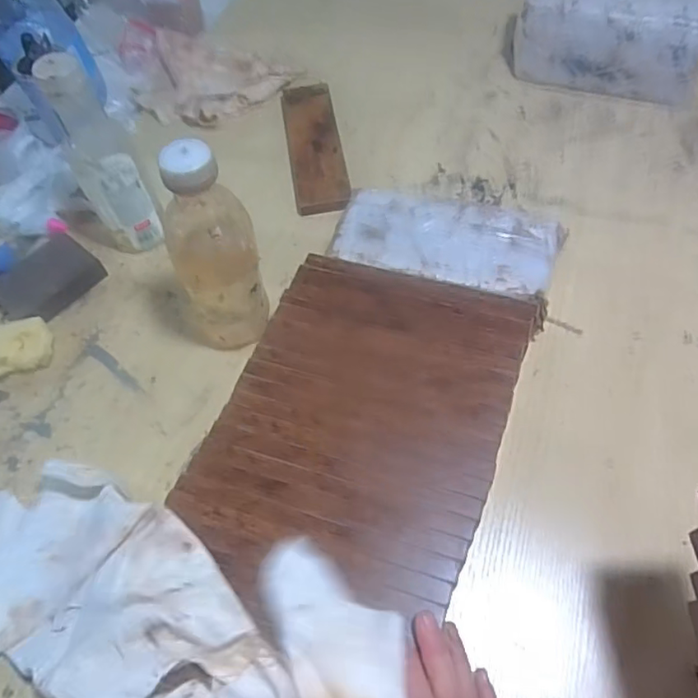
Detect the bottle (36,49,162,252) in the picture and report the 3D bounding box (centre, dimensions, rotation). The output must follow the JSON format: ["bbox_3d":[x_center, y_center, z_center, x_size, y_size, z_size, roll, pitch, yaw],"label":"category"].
[{"bbox_3d":[-0.241,-0.177,0.565,0.060,0.203,0.058,-36,63,-17],"label":"bottle"}]

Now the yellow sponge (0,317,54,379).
[{"bbox_3d":[-0.331,0.000,0.566,0.072,0.034,0.046,-19,59,-7],"label":"yellow sponge"}]

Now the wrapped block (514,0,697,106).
[{"bbox_3d":[0.311,-0.380,0.703,0.214,0.108,0.088,17,61,14],"label":"wrapped block"}]

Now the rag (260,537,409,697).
[{"bbox_3d":[0.002,0.196,0.343,0.072,0.030,0.185,-18,50,-7],"label":"rag"}]

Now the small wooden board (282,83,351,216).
[{"bbox_3d":[-0.042,-0.245,0.700,0.061,0.020,0.227,-9,59,-2],"label":"small wooden board"}]

